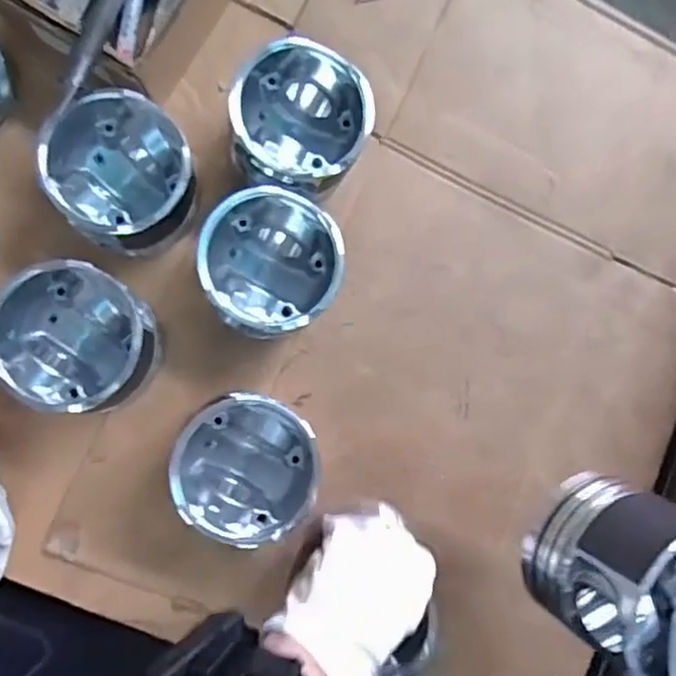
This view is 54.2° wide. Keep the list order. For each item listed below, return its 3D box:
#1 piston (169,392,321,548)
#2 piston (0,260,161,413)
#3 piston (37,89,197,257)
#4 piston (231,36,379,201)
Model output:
[{"bbox_3d":[-0.076,0.106,0.553,0.110,0.098,0.112,-9,85,-8],"label":"piston"},{"bbox_3d":[-0.211,0.002,0.543,0.111,0.107,0.106,1,84,-7],"label":"piston"},{"bbox_3d":[-0.176,-0.132,0.551,0.108,0.097,0.109,1,84,-7],"label":"piston"},{"bbox_3d":[-0.034,-0.179,0.572,0.113,0.093,0.106,16,83,-5],"label":"piston"}]

